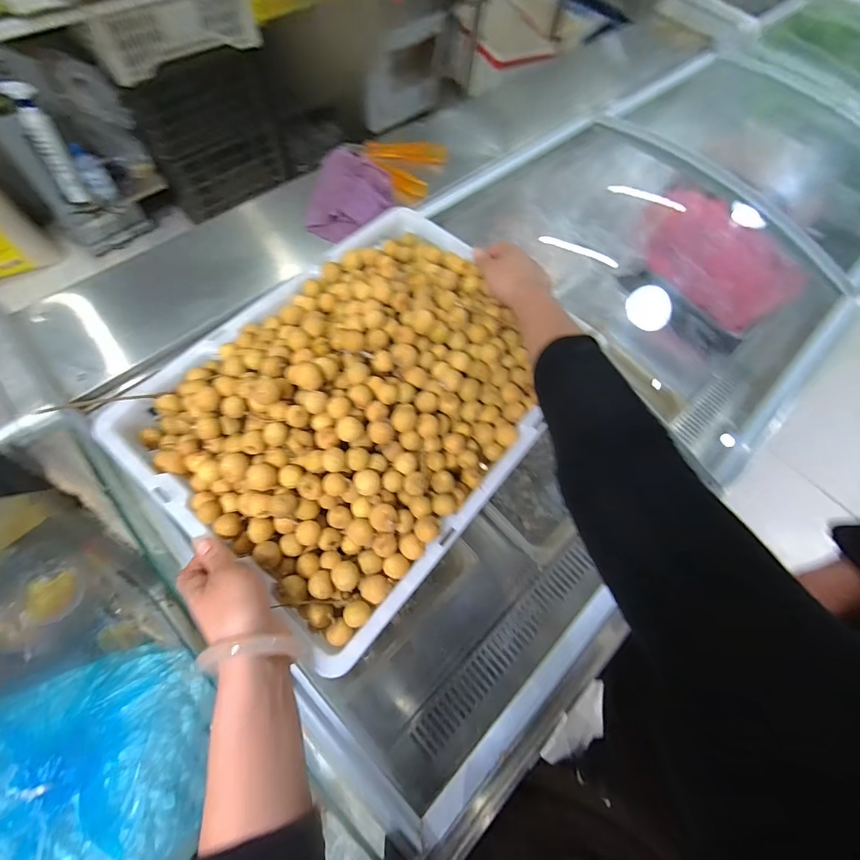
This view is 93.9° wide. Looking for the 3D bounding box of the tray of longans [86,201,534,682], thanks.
[{"bbox_3d":[-0.059,-0.061,0.432,0.322,0.077,0.446,36,66,17],"label":"tray of longans"}]

